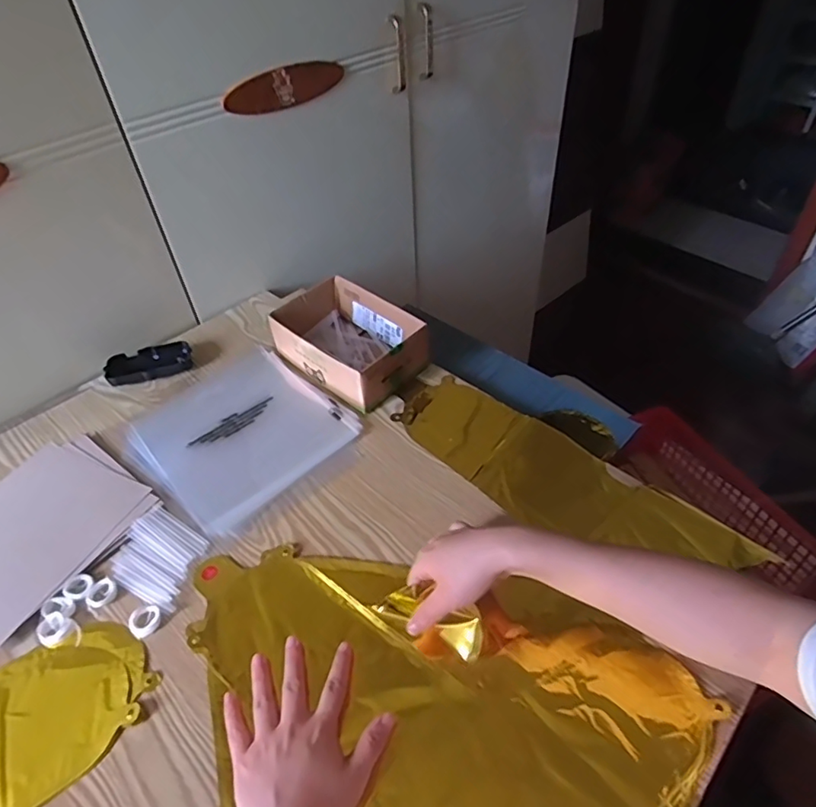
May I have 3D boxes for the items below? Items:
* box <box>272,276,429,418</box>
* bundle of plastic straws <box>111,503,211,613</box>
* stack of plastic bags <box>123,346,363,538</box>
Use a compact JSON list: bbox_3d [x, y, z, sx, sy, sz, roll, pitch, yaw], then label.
[{"bbox_3d":[-0.077,-0.081,0.715,0.185,0.062,0.129,33,55,29],"label":"box"},{"bbox_3d":[-0.246,0.149,0.545,0.098,0.004,0.078,22,50,21],"label":"bundle of plastic straws"},{"bbox_3d":[-0.199,0.034,0.659,0.213,0.012,0.245,-36,55,-29],"label":"stack of plastic bags"}]

